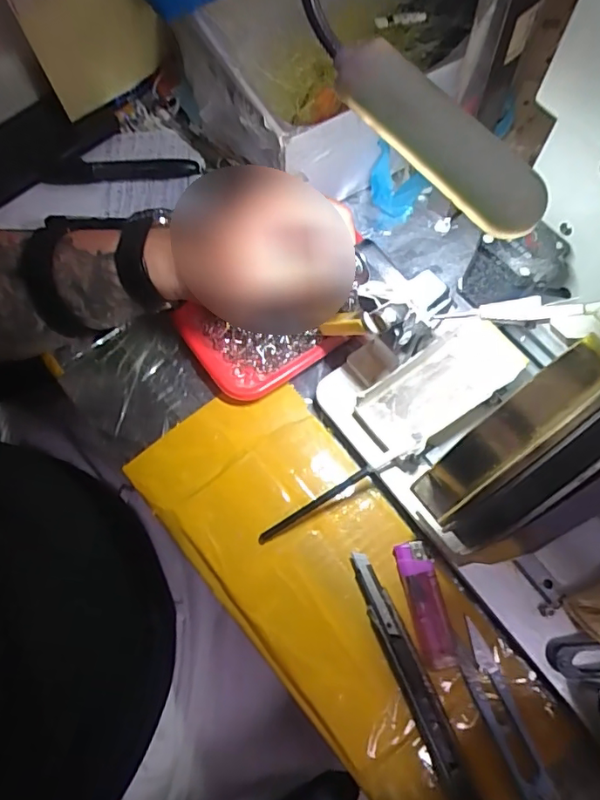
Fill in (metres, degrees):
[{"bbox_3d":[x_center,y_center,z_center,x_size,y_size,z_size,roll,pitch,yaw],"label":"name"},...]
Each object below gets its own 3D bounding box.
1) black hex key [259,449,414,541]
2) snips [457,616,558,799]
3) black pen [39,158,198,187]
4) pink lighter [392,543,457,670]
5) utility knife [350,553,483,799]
[{"bbox_3d":[0.024,0.064,0.370,0.117,0.029,0.009,-27,71,-8],"label":"black hex key"},{"bbox_3d":[0.122,0.191,0.332,0.021,0.008,0.101,-21,70,-6],"label":"snips"},{"bbox_3d":[-0.161,-0.205,0.484,0.138,0.016,0.018,-8,69,-1],"label":"black pen"},{"bbox_3d":[0.082,0.133,0.353,0.022,0.011,0.077,-12,69,-3],"label":"pink lighter"},{"bbox_3d":[0.070,0.173,0.339,0.018,0.010,0.157,-23,70,-7],"label":"utility knife"}]

